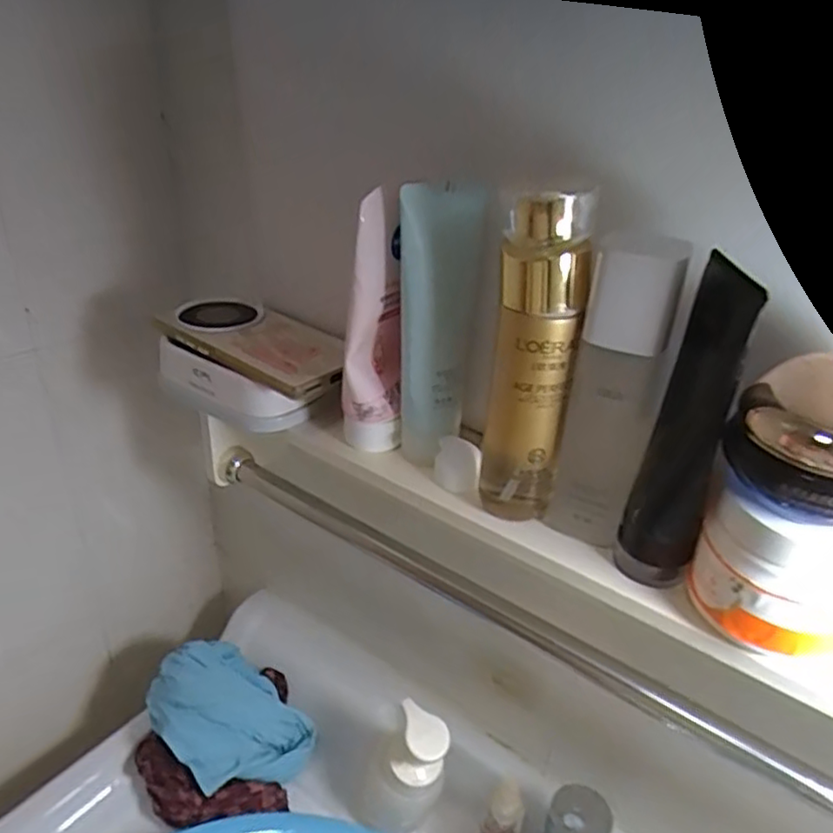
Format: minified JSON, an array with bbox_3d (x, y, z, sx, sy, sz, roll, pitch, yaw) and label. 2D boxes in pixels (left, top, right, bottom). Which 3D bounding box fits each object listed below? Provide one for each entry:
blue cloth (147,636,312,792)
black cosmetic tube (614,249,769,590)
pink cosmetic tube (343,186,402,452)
[{"bbox_3d":[-0.178,0.276,0.611,0.143,0.061,0.104,24,35,31],"label":"blue cloth"},{"bbox_3d":[0.133,0.011,0.319,0.048,0.172,0.039,-28,42,-36],"label":"black cosmetic tube"},{"bbox_3d":[-0.025,-0.051,0.398,0.043,0.161,0.041,-3,30,-12],"label":"pink cosmetic tube"}]

